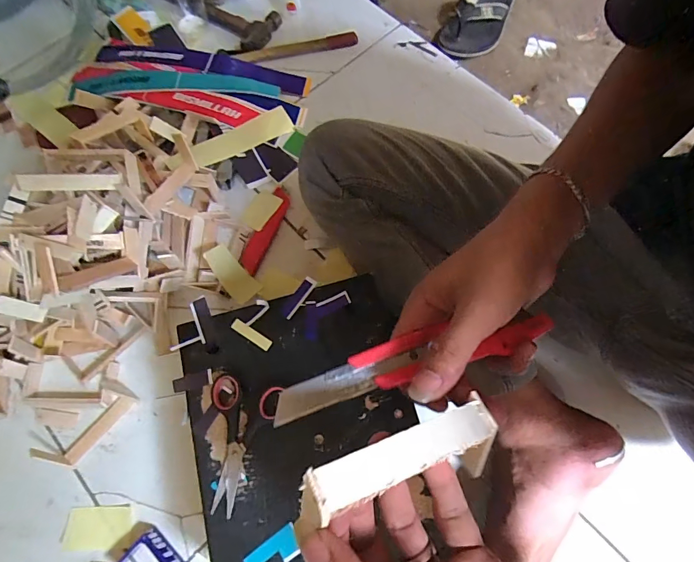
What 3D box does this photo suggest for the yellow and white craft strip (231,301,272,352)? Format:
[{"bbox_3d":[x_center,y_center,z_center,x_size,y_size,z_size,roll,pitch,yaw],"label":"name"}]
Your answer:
[{"bbox_3d":[-0.086,0.039,0.387,0.043,0.012,0.039,31,75,11],"label":"yellow and white craft strip"}]

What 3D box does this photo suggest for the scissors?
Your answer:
[{"bbox_3d":[-0.103,0.145,0.355,0.063,0.006,0.110,12,72,5],"label":"scissors"}]

